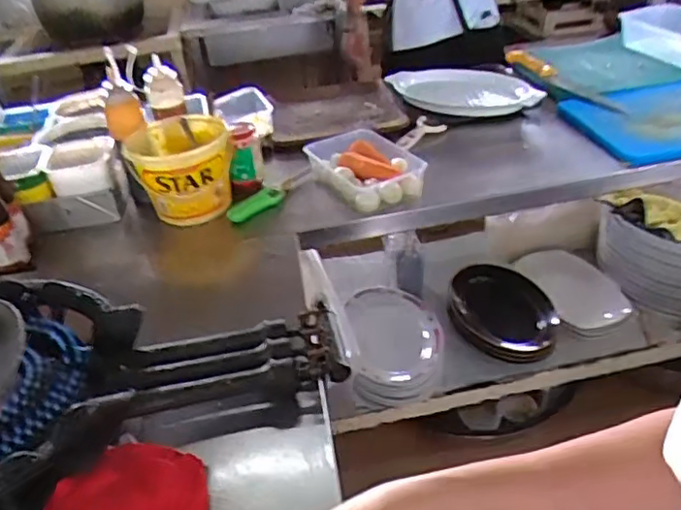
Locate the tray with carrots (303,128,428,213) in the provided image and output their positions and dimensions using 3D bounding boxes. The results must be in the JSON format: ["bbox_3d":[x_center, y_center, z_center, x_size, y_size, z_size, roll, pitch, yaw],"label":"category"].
[{"bbox_3d":[0.048,-0.162,1.181,0.165,0.066,0.215,-20,37,-19],"label":"tray with carrots"}]

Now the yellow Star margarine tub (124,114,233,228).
[{"bbox_3d":[-0.286,-0.156,1.138,0.180,0.133,0.184,-11,35,-7],"label":"yellow Star margarine tub"}]

